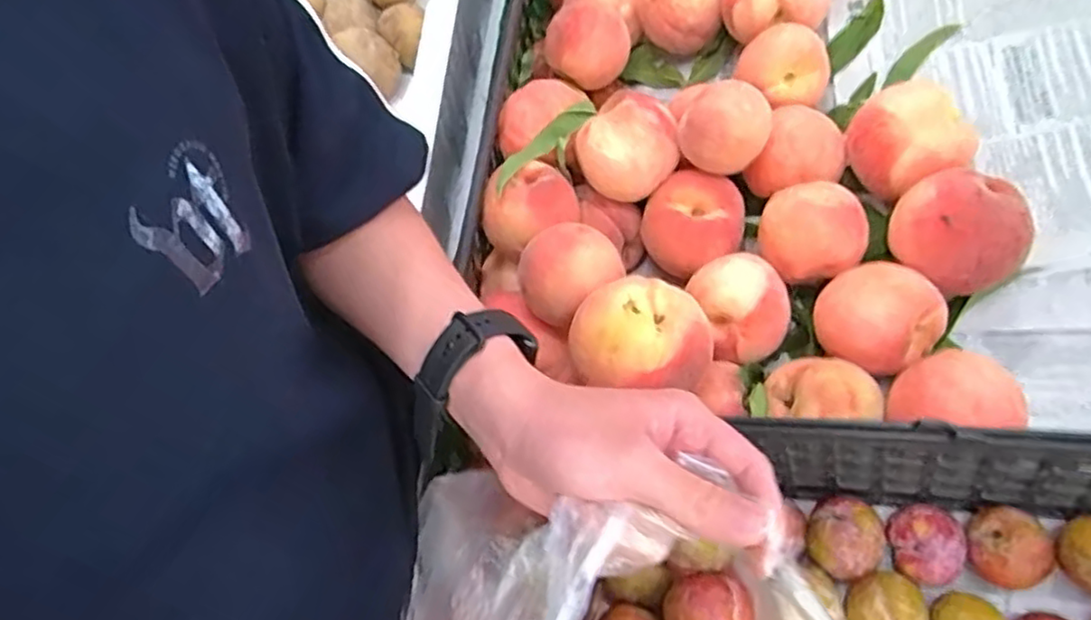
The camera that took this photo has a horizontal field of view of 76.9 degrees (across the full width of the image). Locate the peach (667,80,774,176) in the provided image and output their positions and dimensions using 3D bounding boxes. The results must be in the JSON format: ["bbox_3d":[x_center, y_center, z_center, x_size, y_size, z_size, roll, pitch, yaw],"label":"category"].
[{"bbox_3d":[0.119,-0.128,0.472,0.063,0.046,0.048,15,71,4],"label":"peach"}]

